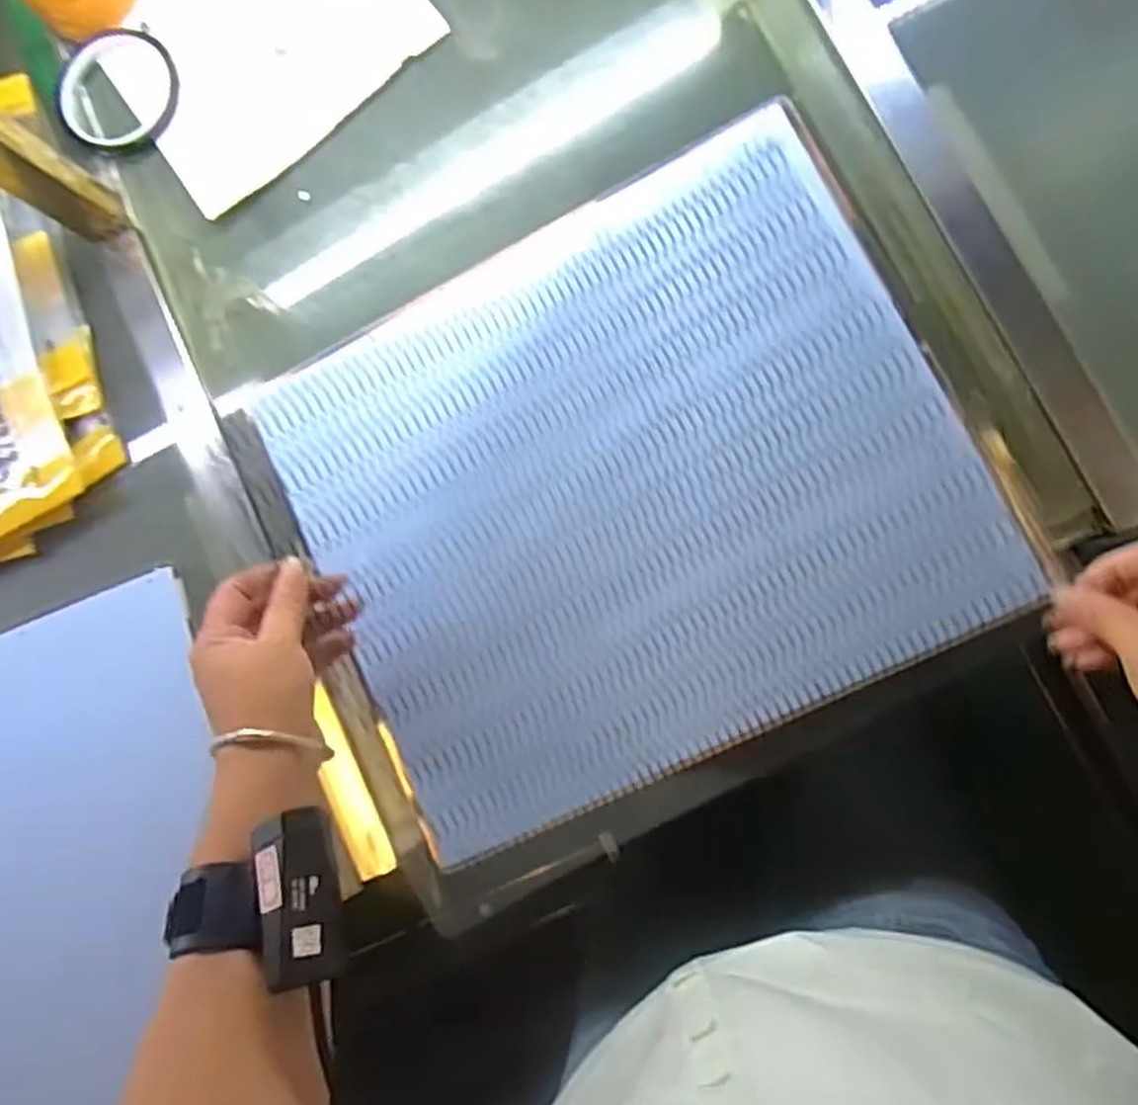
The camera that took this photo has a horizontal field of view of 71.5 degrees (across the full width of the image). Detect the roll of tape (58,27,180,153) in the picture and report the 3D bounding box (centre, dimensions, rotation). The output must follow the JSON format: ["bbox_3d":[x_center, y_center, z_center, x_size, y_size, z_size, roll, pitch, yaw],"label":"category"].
[{"bbox_3d":[-0.332,-0.339,0.578,0.101,0.011,0.088,33,92,10],"label":"roll of tape"}]

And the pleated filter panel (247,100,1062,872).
[{"bbox_3d":[0.034,-0.049,0.486,0.387,0.041,0.343,-26,83,7],"label":"pleated filter panel"}]

